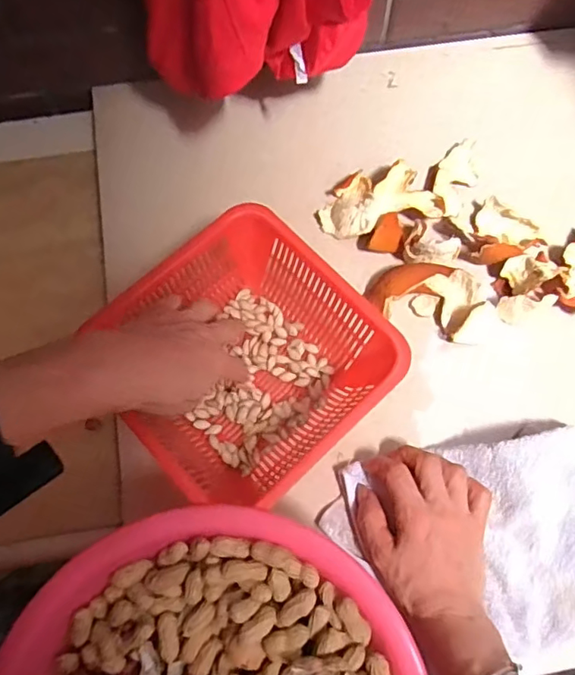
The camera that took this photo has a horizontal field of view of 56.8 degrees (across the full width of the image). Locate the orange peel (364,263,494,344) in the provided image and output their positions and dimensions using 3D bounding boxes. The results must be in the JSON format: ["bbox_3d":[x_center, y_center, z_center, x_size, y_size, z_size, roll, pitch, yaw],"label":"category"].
[{"bbox_3d":[0.127,-0.032,0.471,0.107,0.031,0.061,10,71,3],"label":"orange peel"}]

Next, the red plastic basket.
[{"bbox_3d":[-0.031,0.020,0.418,0.182,0.080,0.183,-42,76,-13],"label":"red plastic basket"}]

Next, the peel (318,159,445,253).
[{"bbox_3d":[0.087,-0.121,0.503,0.090,0.032,0.089,0,71,0],"label":"peel"}]

